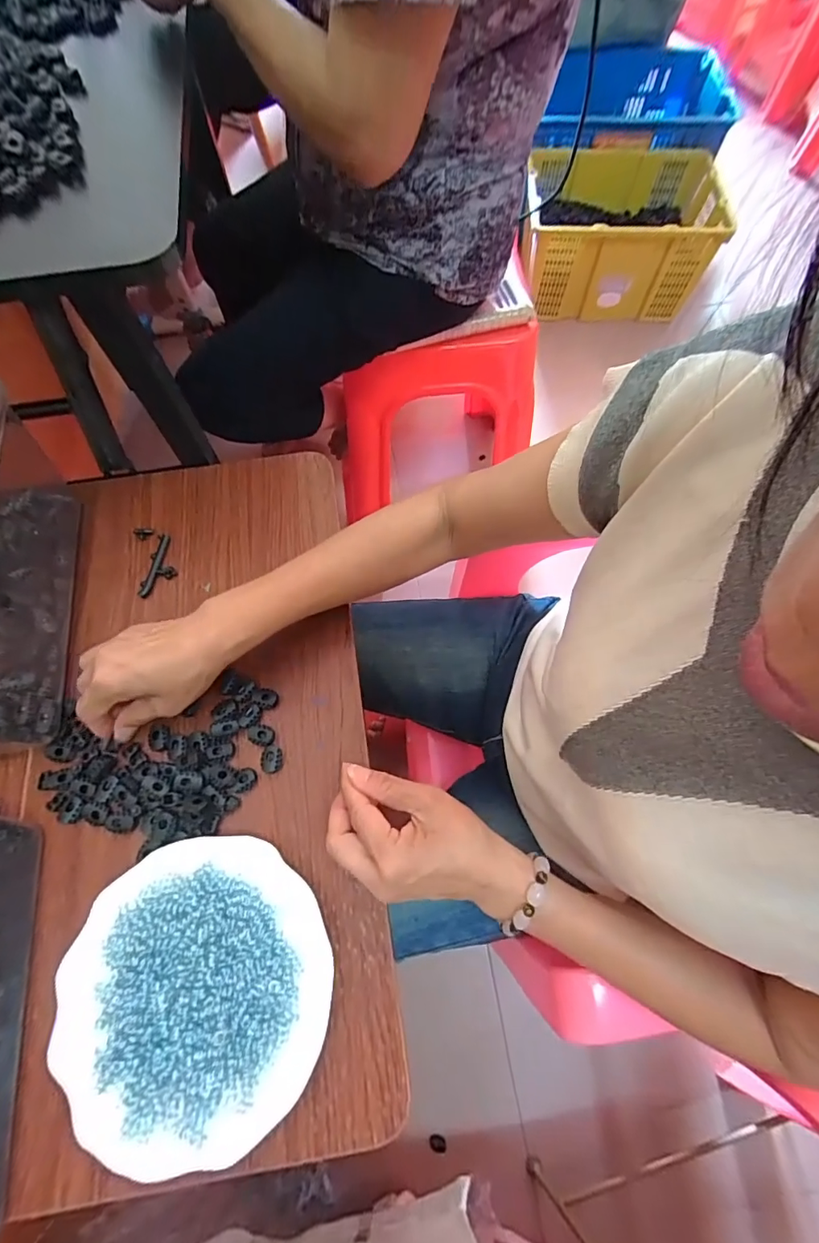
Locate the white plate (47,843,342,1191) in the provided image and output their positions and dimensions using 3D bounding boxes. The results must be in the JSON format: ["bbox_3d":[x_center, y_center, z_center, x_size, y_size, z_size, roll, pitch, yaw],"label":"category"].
[{"bbox_3d":[-0.148,0.255,0.344,0.177,0.031,0.181,0,67,1],"label":"white plate"}]

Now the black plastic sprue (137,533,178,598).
[{"bbox_3d":[-0.247,-0.056,0.485,0.030,0.004,0.069,7,67,4],"label":"black plastic sprue"}]

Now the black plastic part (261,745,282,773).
[{"bbox_3d":[-0.117,0.116,0.408,0.016,0.009,0.022,-5,67,-2],"label":"black plastic part"}]

